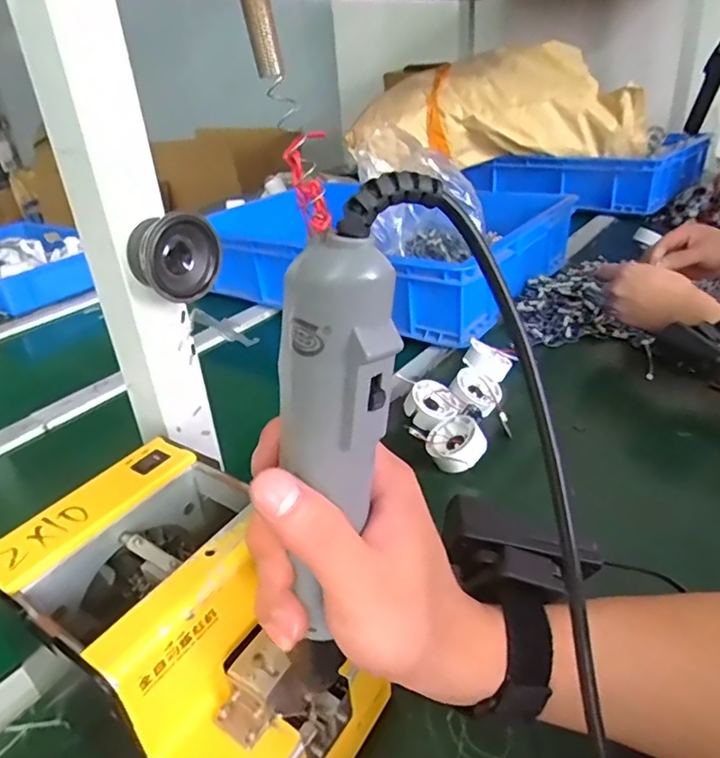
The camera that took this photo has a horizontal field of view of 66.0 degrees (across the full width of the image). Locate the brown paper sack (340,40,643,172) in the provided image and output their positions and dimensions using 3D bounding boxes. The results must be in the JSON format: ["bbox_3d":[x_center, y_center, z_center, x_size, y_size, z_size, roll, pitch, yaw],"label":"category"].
[{"bbox_3d":[0.330,-0.651,1.338,0.681,0.220,0.285,3,31,12],"label":"brown paper sack"}]

